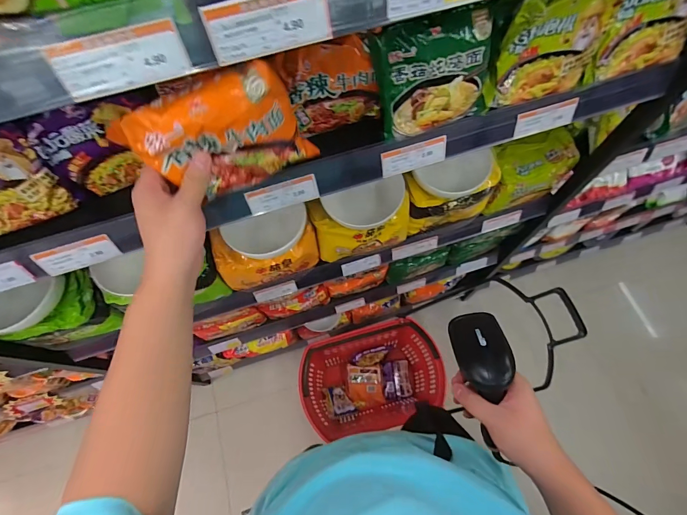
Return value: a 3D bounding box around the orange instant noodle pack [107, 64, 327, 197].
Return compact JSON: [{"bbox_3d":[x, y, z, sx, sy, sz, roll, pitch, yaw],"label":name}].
[{"bbox_3d":[-0.119,-0.117,0.343,0.164,0.122,0.029,-19,67,-5],"label":"orange instant noodle pack"}]

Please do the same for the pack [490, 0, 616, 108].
[{"bbox_3d":[0.269,-0.276,0.446,0.144,0.124,0.040,-15,52,-2],"label":"pack"}]

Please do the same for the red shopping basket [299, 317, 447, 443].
[{"bbox_3d":[0.085,0.443,1.270,0.438,0.320,0.302,-15,67,-4],"label":"red shopping basket"}]

